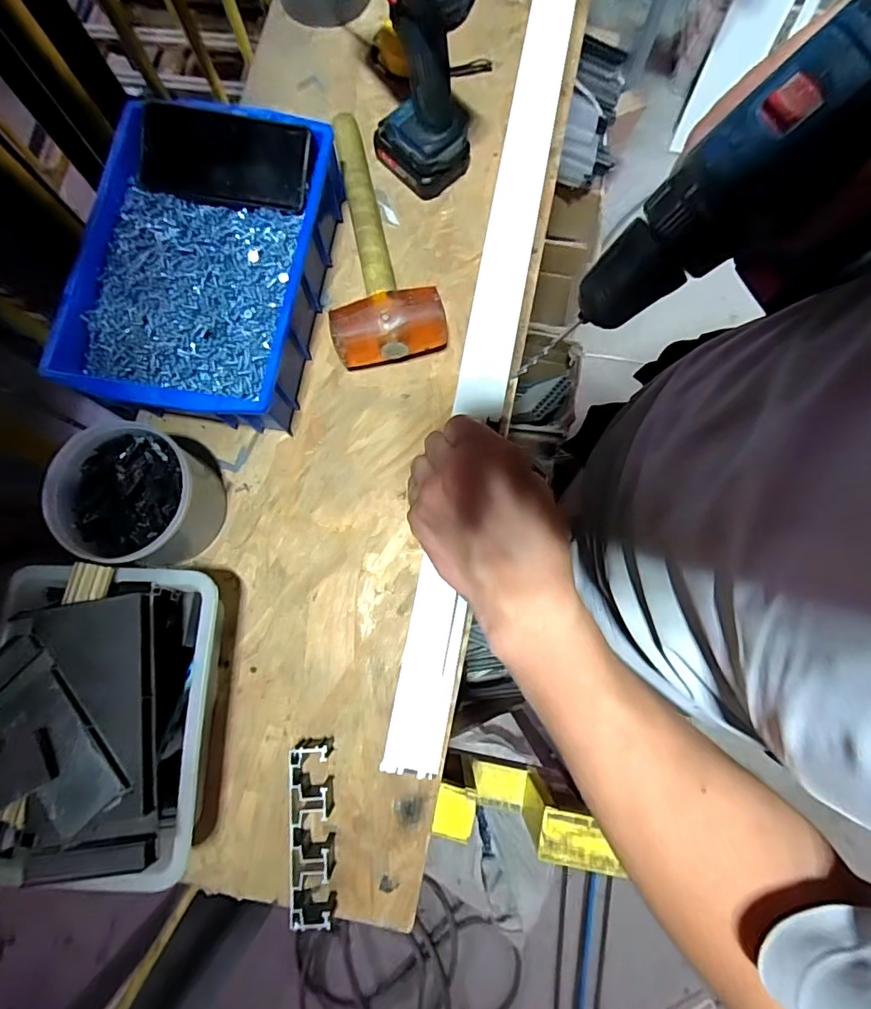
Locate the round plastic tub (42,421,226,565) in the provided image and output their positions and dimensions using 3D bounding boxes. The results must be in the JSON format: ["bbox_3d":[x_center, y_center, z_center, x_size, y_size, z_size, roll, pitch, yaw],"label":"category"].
[{"bbox_3d":[-0.261,-0.004,0.450,0.114,0.081,0.113,0,79,0],"label":"round plastic tub"}]

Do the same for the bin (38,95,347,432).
[{"bbox_3d":[-0.219,-0.224,0.483,0.213,0.092,0.297,12,79,2],"label":"bin"}]

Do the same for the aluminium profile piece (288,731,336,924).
[{"bbox_3d":[-0.104,0.273,0.422,0.033,0.036,0.134,-3,79,-1],"label":"aluminium profile piece"}]

